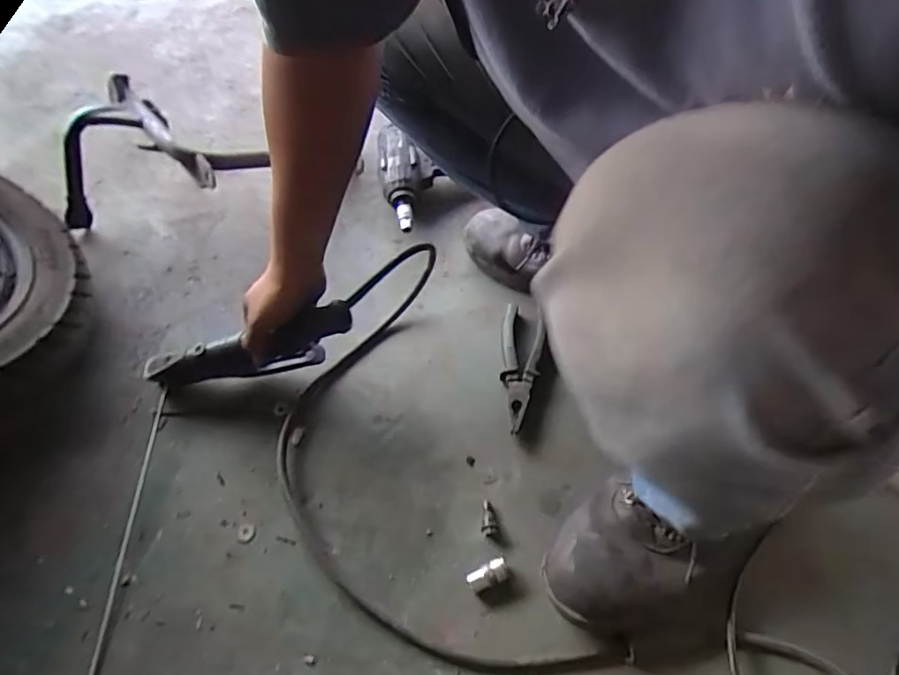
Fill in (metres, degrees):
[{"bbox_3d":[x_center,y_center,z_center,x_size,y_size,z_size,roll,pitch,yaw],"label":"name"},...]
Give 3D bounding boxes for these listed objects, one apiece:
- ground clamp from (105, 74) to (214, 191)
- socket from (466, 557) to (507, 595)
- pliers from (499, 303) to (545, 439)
[{"bbox_3d":[-0.396,-0.277,0.752,0.050,0.061,0.249,-37,60,-20],"label":"ground clamp"},{"bbox_3d":[0.035,0.225,0.525,0.039,0.014,0.019,-20,56,-10],"label":"socket"},{"bbox_3d":[0.083,0.032,0.659,0.051,0.015,0.173,5,55,7],"label":"pliers"}]

